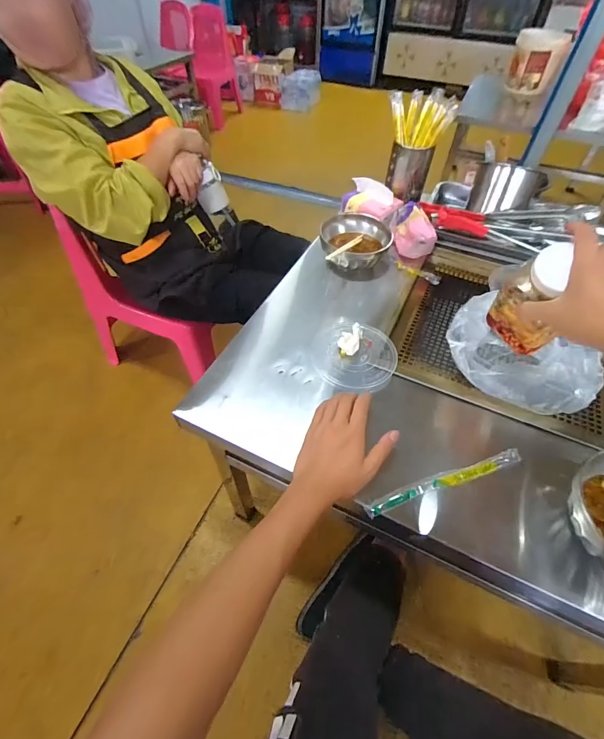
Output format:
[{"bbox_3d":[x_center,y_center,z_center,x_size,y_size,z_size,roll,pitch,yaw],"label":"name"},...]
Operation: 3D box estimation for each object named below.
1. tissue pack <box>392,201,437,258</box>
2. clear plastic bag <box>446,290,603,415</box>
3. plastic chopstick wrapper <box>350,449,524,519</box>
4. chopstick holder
[{"bbox_3d":[0.248,-0.308,0.788,0.065,0.074,0.109,-6,52,-5],"label":"tissue pack"},{"bbox_3d":[0.353,-0.013,0.586,0.227,0.109,0.140,29,57,20],"label":"clear plastic bag"},{"bbox_3d":[0.195,0.152,0.484,0.242,0.010,0.021,-14,53,-11],"label":"plastic chopstick wrapper"},{"bbox_3d":[0.267,-0.516,0.828,0.107,0.198,0.117,-34,59,-24],"label":"chopstick holder"}]

